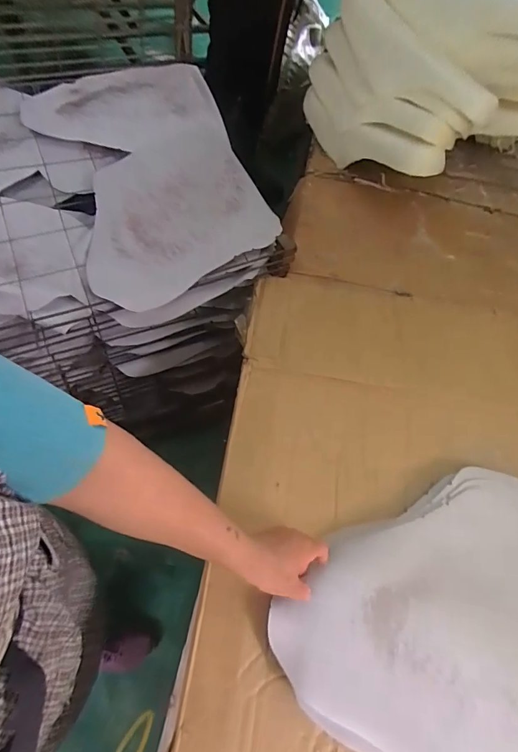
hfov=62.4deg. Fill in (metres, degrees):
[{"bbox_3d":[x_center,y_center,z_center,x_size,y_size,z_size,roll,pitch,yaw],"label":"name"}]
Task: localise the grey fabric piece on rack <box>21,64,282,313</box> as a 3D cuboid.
[{"bbox_3d":[-0.245,-0.456,0.943,0.433,0.041,0.714,-16,64,-13],"label":"grey fabric piece on rack"}]

